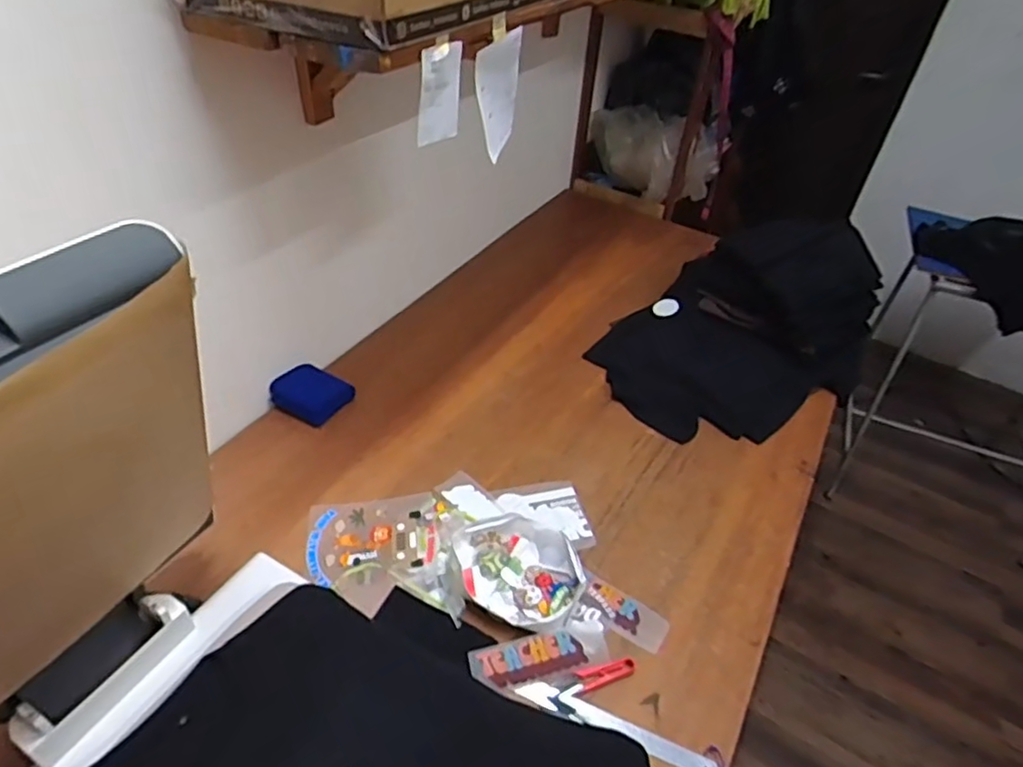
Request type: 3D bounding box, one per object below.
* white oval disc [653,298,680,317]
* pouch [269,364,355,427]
[{"bbox_3d":[0.346,-0.171,1.445,0.051,0.010,0.068,-45,38,-7],"label":"white oval disc"},{"bbox_3d":[-0.368,0.018,1.191,0.117,0.055,0.114,21,43,15],"label":"pouch"}]

